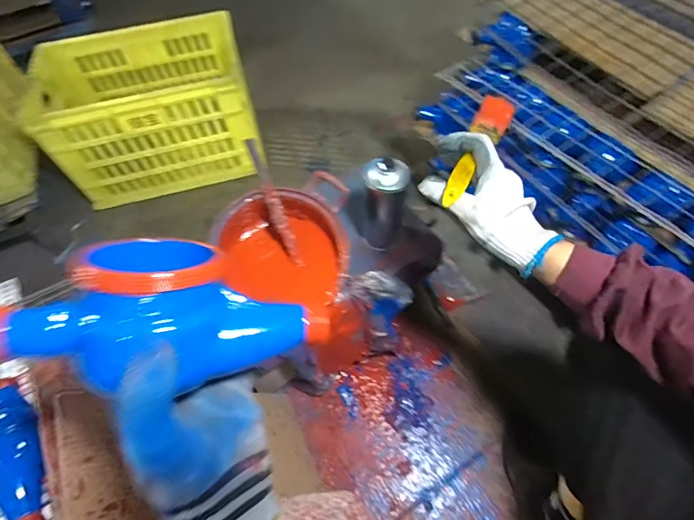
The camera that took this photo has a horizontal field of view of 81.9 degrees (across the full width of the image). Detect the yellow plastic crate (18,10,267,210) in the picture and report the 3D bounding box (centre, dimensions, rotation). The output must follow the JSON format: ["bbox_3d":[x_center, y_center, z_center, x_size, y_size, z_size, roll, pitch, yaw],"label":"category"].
[{"bbox_3d":[-0.546,-0.421,1.146,0.525,0.310,0.362,-13,57,-6],"label":"yellow plastic crate"}]

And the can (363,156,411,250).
[{"bbox_3d":[0.060,-0.092,0.640,0.066,0.165,0.062,-2,55,3],"label":"can"}]

